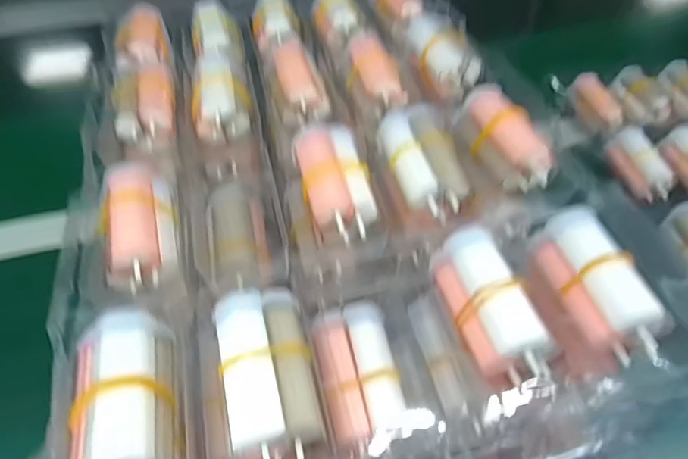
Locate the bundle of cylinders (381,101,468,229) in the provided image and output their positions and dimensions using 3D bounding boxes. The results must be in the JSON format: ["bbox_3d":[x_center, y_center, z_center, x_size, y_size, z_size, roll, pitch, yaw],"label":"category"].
[{"bbox_3d":[0.044,-0.041,0.261,0.031,0.020,0.070,-11,51,-8],"label":"bundle of cylinders"}]

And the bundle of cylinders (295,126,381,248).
[{"bbox_3d":[-0.005,-0.029,0.253,0.034,0.018,0.070,-9,50,-6],"label":"bundle of cylinders"}]

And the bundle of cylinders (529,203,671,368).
[{"bbox_3d":[0.114,0.023,0.210,0.026,0.024,0.072,-10,50,-7],"label":"bundle of cylinders"}]

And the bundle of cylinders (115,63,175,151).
[{"bbox_3d":[-0.127,-0.081,0.298,0.032,0.022,0.054,-10,50,-6],"label":"bundle of cylinders"}]

